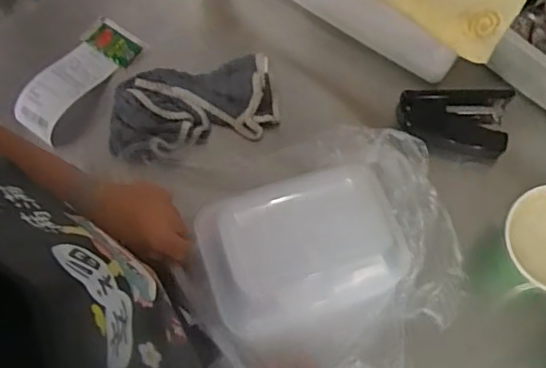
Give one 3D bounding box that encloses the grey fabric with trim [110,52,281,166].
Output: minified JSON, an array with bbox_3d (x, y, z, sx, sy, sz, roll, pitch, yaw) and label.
[{"bbox_3d":[-0.096,-0.090,0.665,0.197,0.040,0.106,-11,71,-2],"label":"grey fabric with trim"}]

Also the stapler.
[{"bbox_3d":[0.208,-0.072,0.651,0.119,0.029,0.072,4,71,4],"label":"stapler"}]

